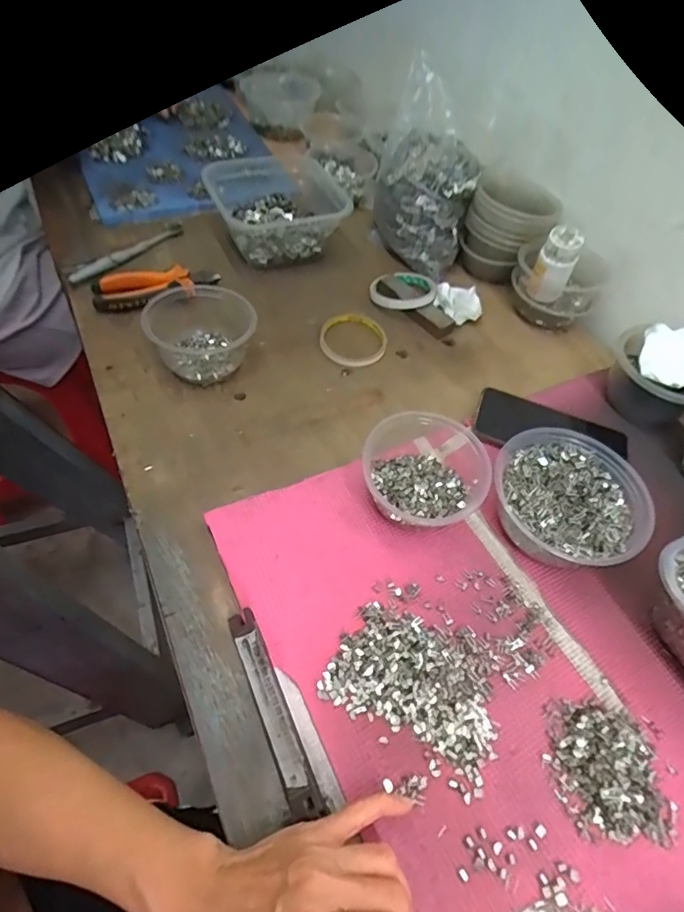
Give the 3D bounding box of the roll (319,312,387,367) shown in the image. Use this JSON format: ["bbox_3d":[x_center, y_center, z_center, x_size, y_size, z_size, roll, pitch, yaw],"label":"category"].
[{"bbox_3d":[0.013,-0.145,0.624,0.082,0.009,0.085,0,56,0],"label":"roll"}]

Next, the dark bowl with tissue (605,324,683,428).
[{"bbox_3d":[0.346,-0.085,0.563,0.086,0.100,0.108,-30,63,-25],"label":"dark bowl with tissue"}]

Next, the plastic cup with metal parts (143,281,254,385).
[{"bbox_3d":[-0.157,-0.143,0.566,0.108,0.062,0.111,4,53,-5],"label":"plastic cup with metal parts"}]

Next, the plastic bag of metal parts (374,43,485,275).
[{"bbox_3d":[0.116,-0.382,0.688,0.133,0.199,0.164,9,53,-1],"label":"plastic bag of metal parts"}]

